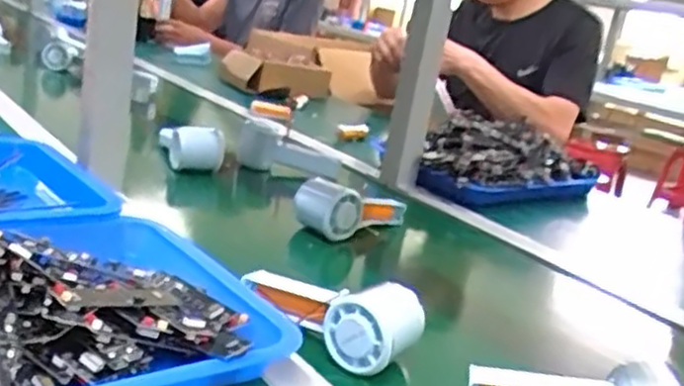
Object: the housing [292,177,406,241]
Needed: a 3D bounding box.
[{"bbox_3d":[0.009,0.015,0.850,0.078,0.071,0.143,19,18,28],"label":"housing"}]

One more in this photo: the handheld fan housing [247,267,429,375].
[{"bbox_3d":[-0.012,0.086,0.564,0.146,0.045,0.062,21,19,33],"label":"handheld fan housing"}]

